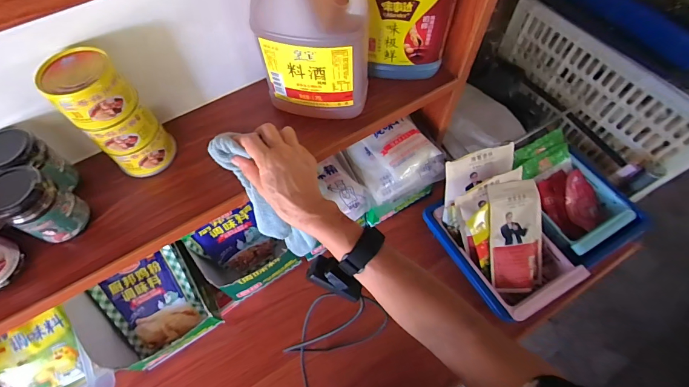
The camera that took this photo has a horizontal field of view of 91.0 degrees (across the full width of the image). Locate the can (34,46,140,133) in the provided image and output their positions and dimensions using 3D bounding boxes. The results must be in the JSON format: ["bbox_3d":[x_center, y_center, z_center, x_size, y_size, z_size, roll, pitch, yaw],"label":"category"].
[{"bbox_3d":[-0.269,-0.111,0.358,0.068,0.049,0.068,0,62,1],"label":"can"}]

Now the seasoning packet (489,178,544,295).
[{"bbox_3d":[0.311,0.075,0.605,0.110,0.022,0.194,-7,93,-15],"label":"seasoning packet"}]

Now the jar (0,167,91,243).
[{"bbox_3d":[-0.337,0.015,0.377,0.057,0.096,0.054,0,62,1],"label":"jar"}]

